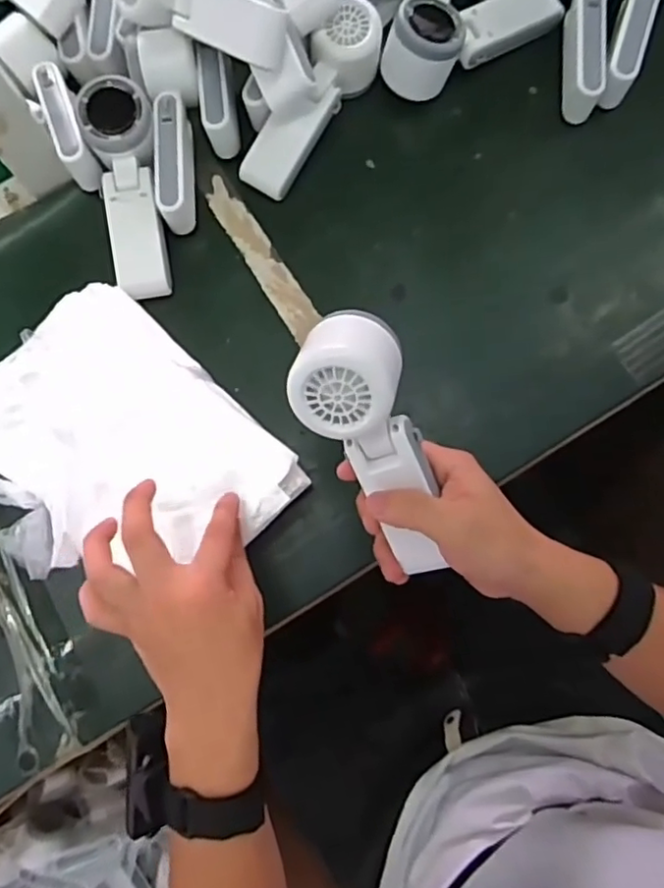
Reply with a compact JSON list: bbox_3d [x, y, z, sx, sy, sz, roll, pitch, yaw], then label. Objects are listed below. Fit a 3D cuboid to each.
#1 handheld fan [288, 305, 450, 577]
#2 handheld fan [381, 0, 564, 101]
[{"bbox_3d":[0.029,0.007,0.356,0.064,0.037,0.161,-26,112,-2],"label":"handheld fan"},{"bbox_3d":[0.119,-0.345,0.510,0.159,0.059,0.047,-28,80,-3],"label":"handheld fan"}]

